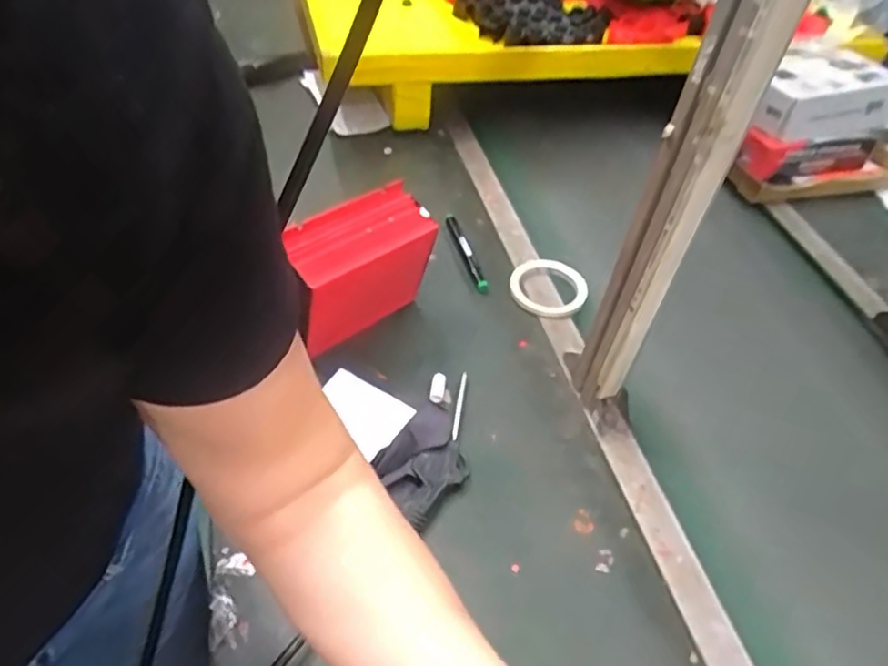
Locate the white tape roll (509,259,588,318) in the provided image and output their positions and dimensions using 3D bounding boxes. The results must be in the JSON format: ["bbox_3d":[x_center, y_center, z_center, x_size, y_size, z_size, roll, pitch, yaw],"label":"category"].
[{"bbox_3d":[0.138,-0.062,0.874,0.100,0.017,0.102,2,47,-3],"label":"white tape roll"}]

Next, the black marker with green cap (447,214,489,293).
[{"bbox_3d":[0.029,-0.113,0.910,0.016,0.019,0.137,-13,60,-18],"label":"black marker with green cap"}]

